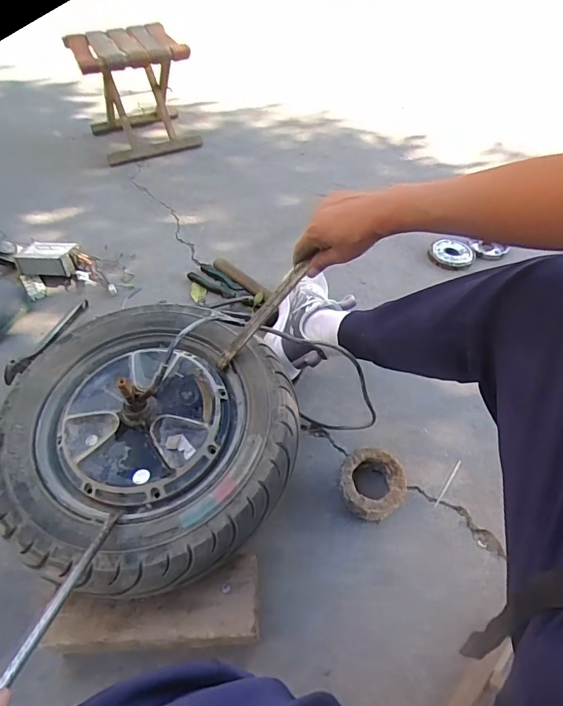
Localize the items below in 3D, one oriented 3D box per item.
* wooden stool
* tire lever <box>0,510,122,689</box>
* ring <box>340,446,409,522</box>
[{"bbox_3d":[-0.409,-0.735,1.252,0.269,0.286,0.256,-20,56,-16],"label":"wooden stool"},{"bbox_3d":[-0.193,0.210,0.400,0.015,0.014,0.225,5,17,2],"label":"tire lever"},{"bbox_3d":[0.138,0.202,0.676,0.094,0.046,0.097,7,53,4],"label":"ring"}]

